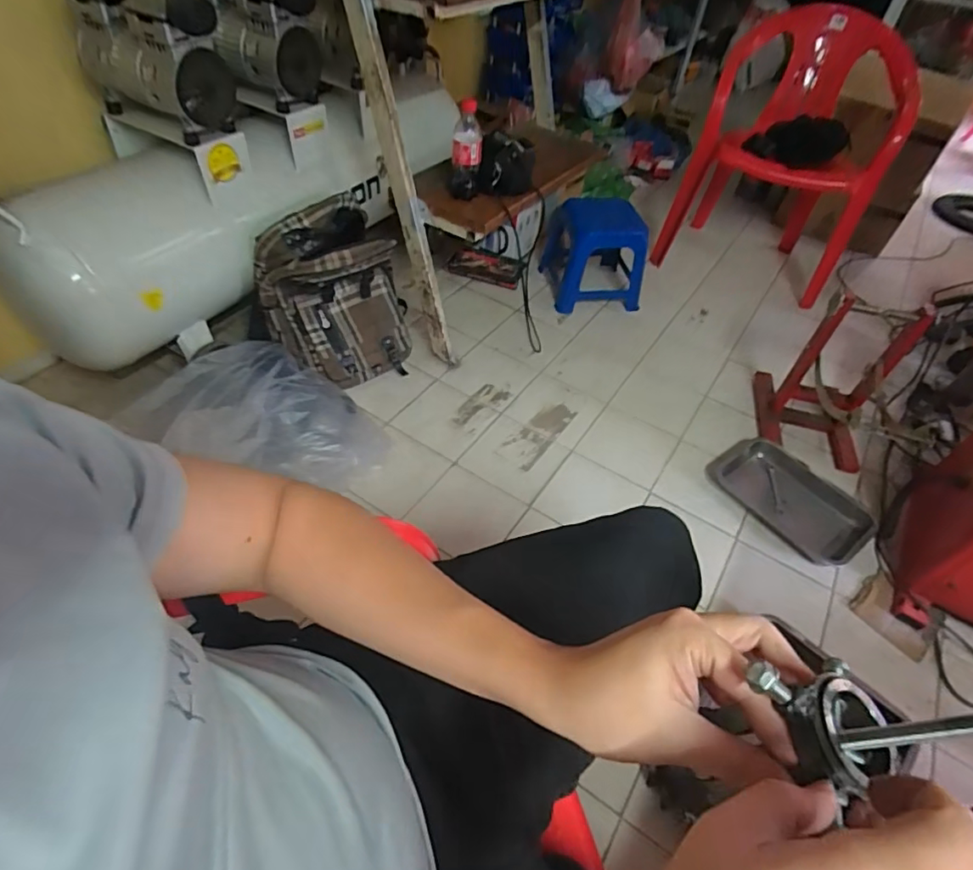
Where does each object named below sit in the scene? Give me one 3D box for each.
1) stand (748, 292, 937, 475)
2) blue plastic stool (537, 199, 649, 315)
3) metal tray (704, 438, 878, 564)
[{"bbox_3d":[0.795,-0.136,1.237,0.248,0.347,0.259,21,49,12],"label":"stand"},{"bbox_3d":[0.327,-0.556,1.660,0.248,0.263,0.281,-4,49,-10],"label":"blue plastic stool"},{"bbox_3d":[0.675,0.132,1.218,0.210,0.040,0.323,-26,56,-26],"label":"metal tray"}]

